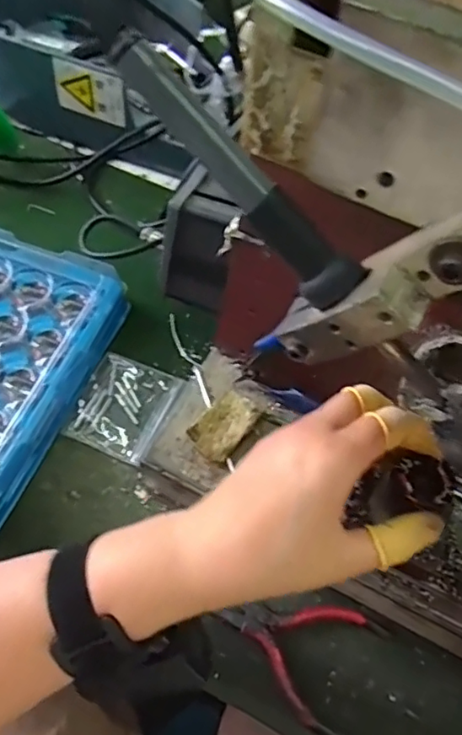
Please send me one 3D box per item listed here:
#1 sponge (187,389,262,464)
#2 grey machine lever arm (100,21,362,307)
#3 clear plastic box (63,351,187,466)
[{"bbox_3d":[-0.003,0.038,0.376,0.030,0.011,0.048,35,62,15],"label":"sponge"},{"bbox_3d":[0.004,-0.065,0.194,0.109,0.018,0.013,45,60,-15],"label":"grey machine lever arm"},{"bbox_3d":[-0.081,0.029,0.437,0.071,0.010,0.079,22,59,8],"label":"clear plastic box"}]

